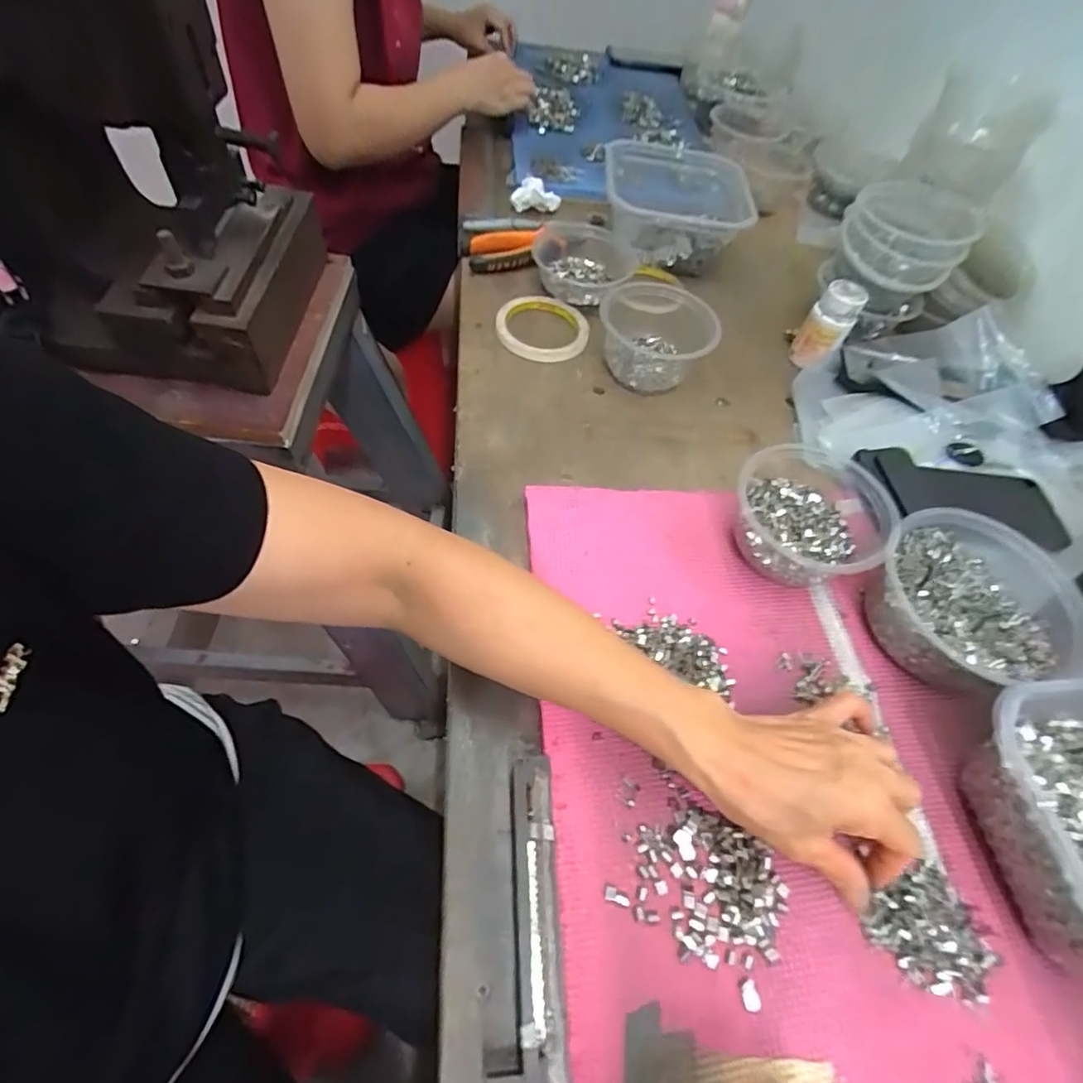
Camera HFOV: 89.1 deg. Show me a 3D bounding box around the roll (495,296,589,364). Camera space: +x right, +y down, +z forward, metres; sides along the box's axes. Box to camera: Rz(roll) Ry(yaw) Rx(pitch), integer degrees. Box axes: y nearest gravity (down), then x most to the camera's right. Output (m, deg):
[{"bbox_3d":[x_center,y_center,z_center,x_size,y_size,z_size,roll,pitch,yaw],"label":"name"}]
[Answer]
[{"bbox_3d":[0.001,-0.230,0.590,0.096,0.011,0.096,4,57,-6],"label":"roll"}]

